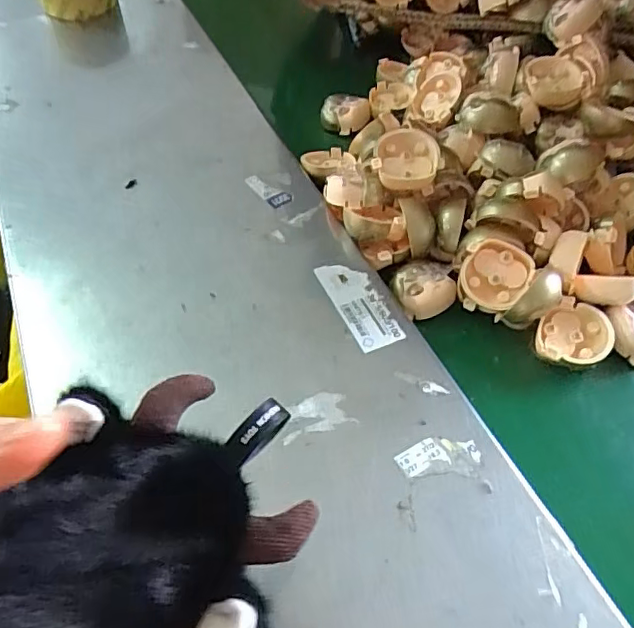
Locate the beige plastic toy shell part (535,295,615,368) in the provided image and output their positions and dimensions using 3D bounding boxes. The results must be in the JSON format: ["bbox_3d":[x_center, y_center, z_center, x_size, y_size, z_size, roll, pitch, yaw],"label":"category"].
[{"bbox_3d":[0.177,0.018,0.390,0.053,0.022,0.044,-36,60,-22],"label":"beige plastic toy shell part"}]

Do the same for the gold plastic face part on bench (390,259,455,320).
[{"bbox_3d":[0.078,-0.020,0.416,0.040,0.021,0.041,-1,53,2],"label":"gold plastic face part on bench"}]

